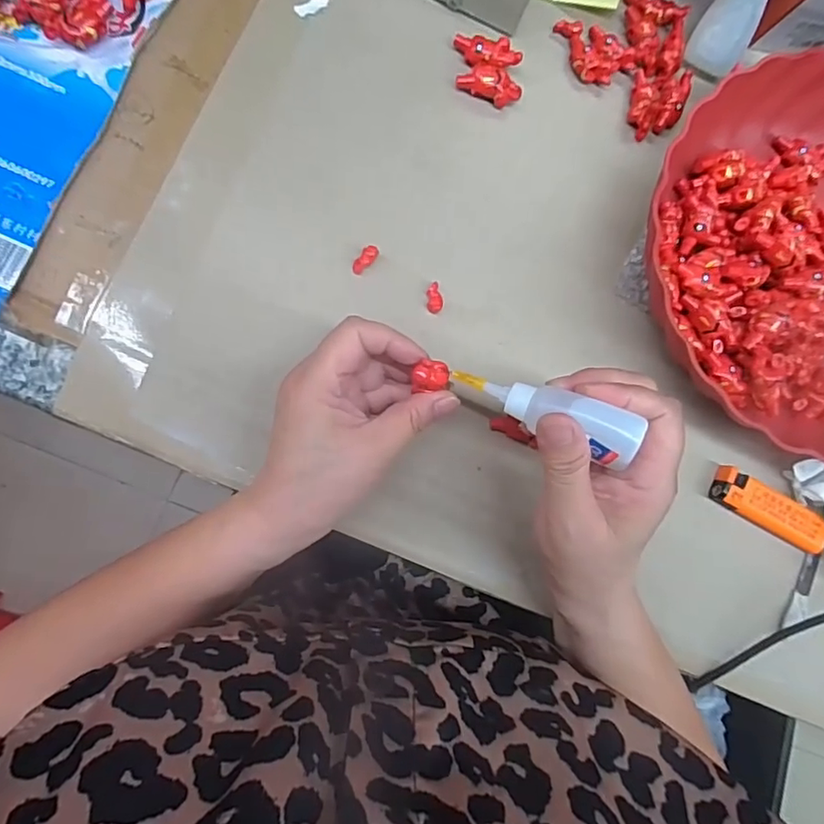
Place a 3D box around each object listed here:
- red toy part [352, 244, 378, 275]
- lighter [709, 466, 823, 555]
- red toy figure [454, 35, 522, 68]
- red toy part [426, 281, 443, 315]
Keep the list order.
[{"bbox_3d":[-0.028,-0.090,0.325,0.008,0.005,0.020,41,96,-4],"label":"red toy part"},{"bbox_3d":[0.228,0.063,0.347,0.082,0.009,0.024,28,81,-5],"label":"lighter"},{"bbox_3d":[0.047,-0.224,0.341,0.040,0.009,0.018,2,84,-8],"label":"red toy figure"},{"bbox_3d":[0.014,-0.069,0.333,0.010,0.005,0.018,-3,85,-9],"label":"red toy part"}]

